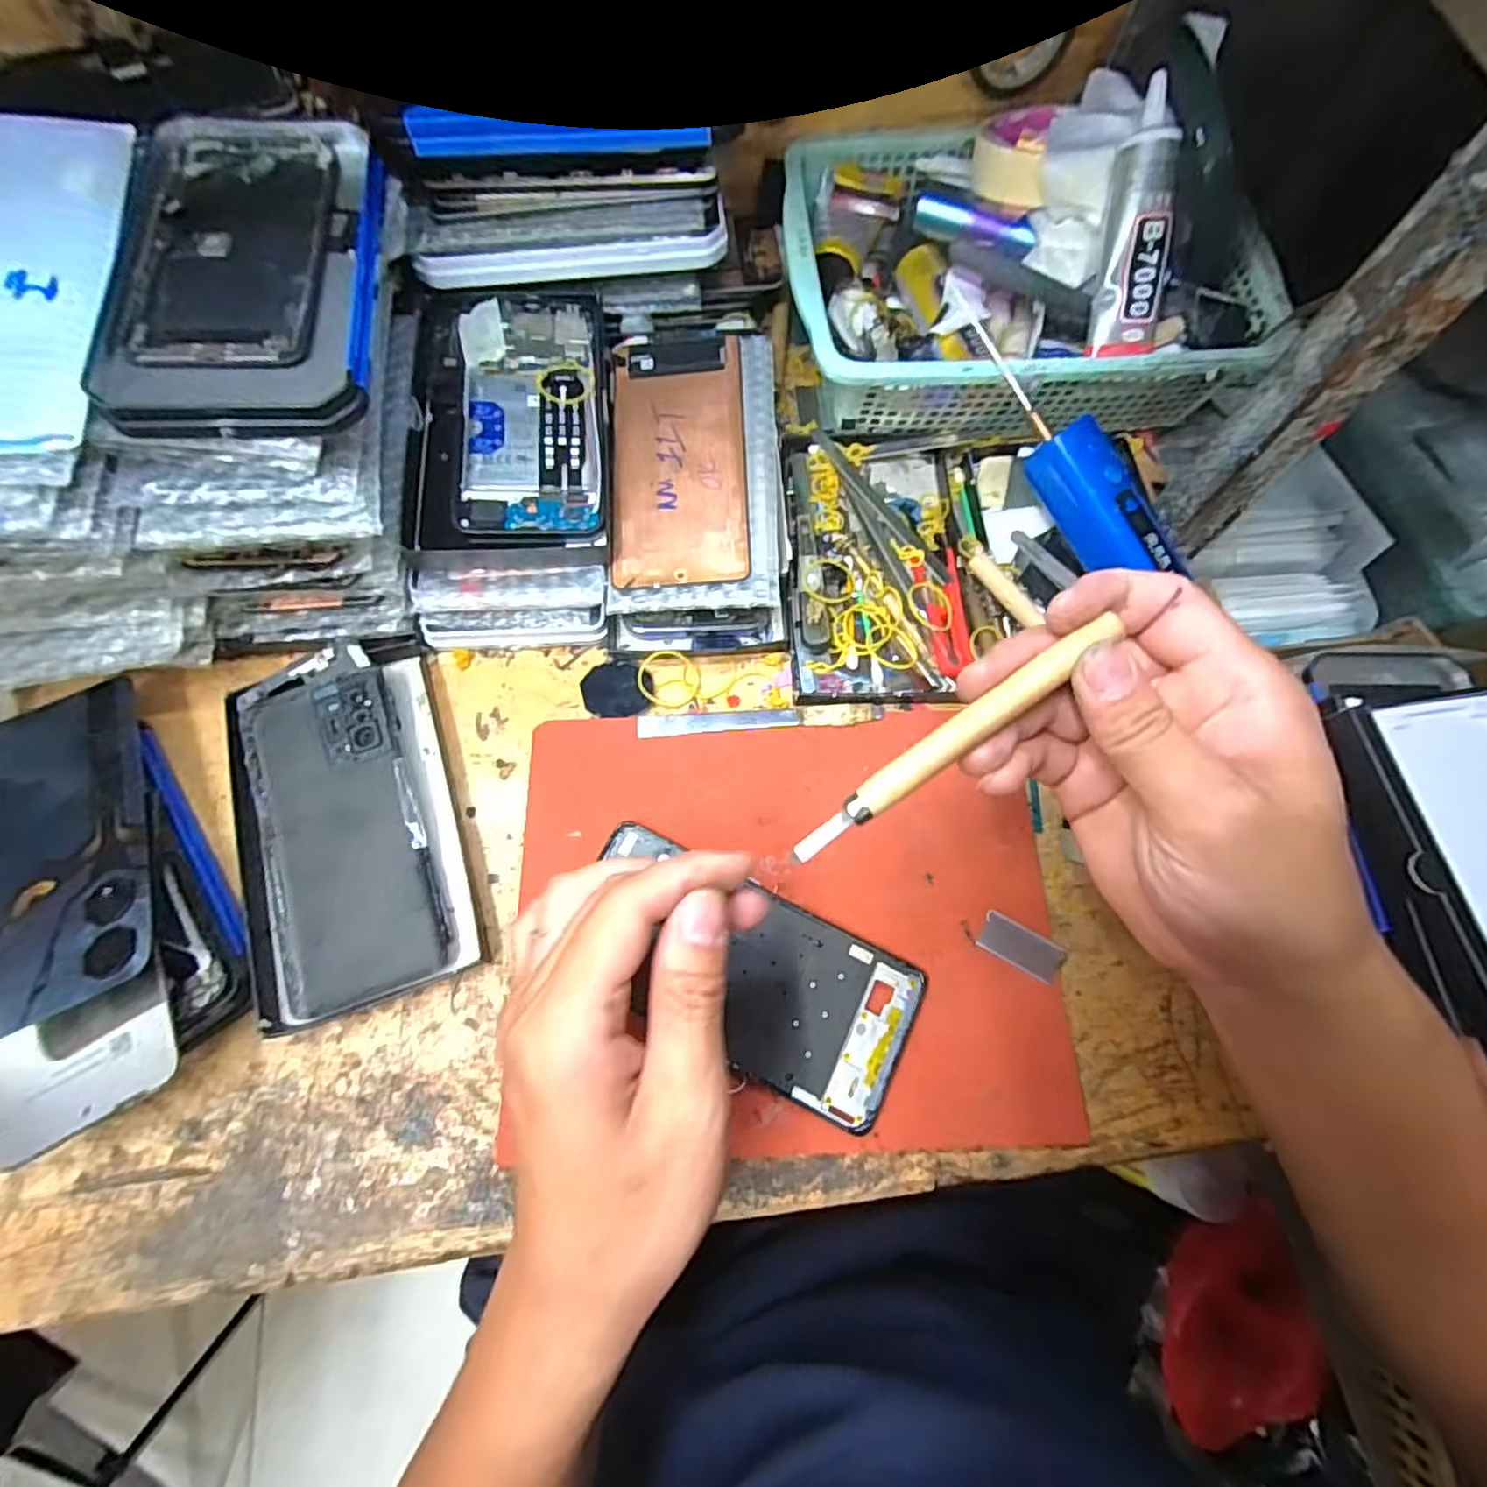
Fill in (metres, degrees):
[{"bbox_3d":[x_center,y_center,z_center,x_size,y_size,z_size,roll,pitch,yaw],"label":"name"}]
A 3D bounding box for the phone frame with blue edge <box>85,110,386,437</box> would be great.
[{"bbox_3d":[-0.200,-0.198,0.275,0.090,0.014,0.172,-3,70,-13],"label":"phone frame with blue edge"}]

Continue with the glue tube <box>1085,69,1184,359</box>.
[{"bbox_3d":[0.203,-0.265,0.344,0.031,0.018,0.115,-4,112,-3],"label":"glue tube"}]

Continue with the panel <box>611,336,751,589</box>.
[{"bbox_3d":[-0.034,-0.155,0.359,0.070,0.005,0.152,-2,76,1],"label":"panel"}]

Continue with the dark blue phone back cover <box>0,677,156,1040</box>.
[{"bbox_3d":[-0.312,0.044,0.305,0.080,0.010,0.165,-26,63,-10],"label":"dark blue phone back cover"}]

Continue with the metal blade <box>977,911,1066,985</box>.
[{"bbox_3d":[0.131,0.096,0.315,0.039,0.004,0.019,28,80,6],"label":"metal blade"}]

